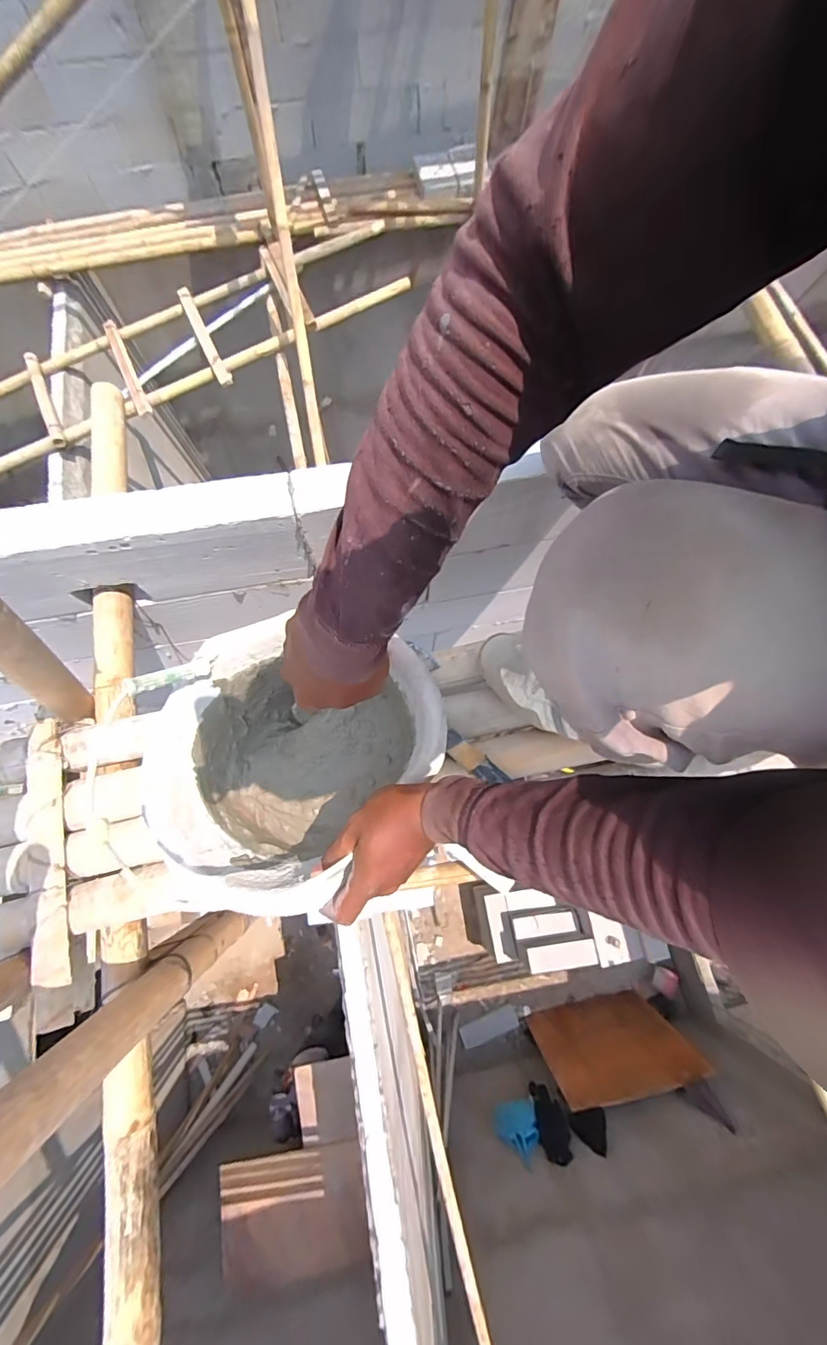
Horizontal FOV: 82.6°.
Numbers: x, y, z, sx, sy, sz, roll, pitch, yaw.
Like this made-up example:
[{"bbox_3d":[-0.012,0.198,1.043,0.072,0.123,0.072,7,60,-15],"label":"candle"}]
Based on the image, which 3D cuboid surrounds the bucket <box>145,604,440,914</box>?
[{"bbox_3d":[-0.120,0.097,0.521,0.246,0.148,0.265,0,74,-1],"label":"bucket"}]

